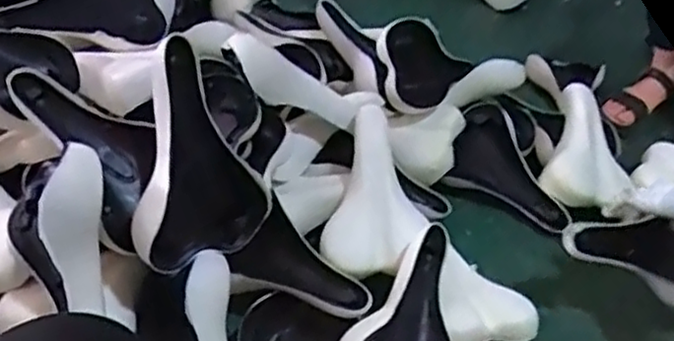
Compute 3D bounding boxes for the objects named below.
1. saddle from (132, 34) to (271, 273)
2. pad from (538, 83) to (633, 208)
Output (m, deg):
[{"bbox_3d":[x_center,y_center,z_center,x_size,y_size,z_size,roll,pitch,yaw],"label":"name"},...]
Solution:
[{"bbox_3d":[-0.154,-0.015,0.821,0.164,0.269,0.066,0,7,-29],"label":"saddle"},{"bbox_3d":[0.427,-0.049,1.223,0.133,0.052,0.242,9,61,3],"label":"pad"}]

